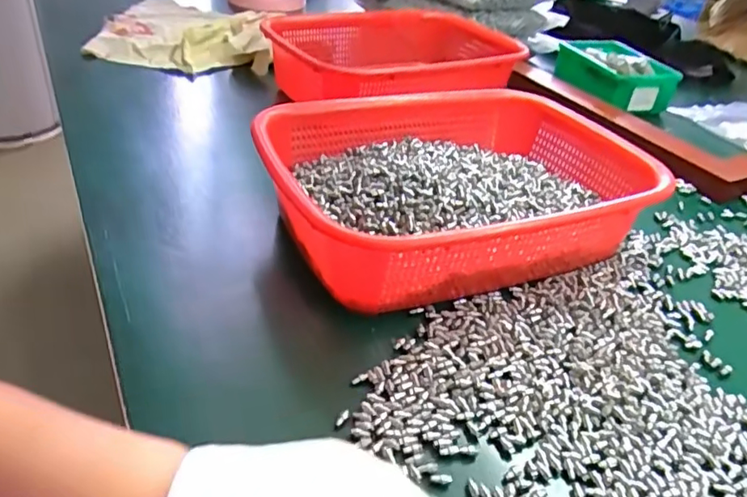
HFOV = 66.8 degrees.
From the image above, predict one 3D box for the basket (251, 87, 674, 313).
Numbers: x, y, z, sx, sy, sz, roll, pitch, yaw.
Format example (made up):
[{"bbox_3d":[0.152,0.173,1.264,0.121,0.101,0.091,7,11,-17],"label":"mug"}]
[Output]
[{"bbox_3d":[0.057,-0.050,0.441,0.273,0.074,0.208,-12,39,-23],"label":"basket"}]

